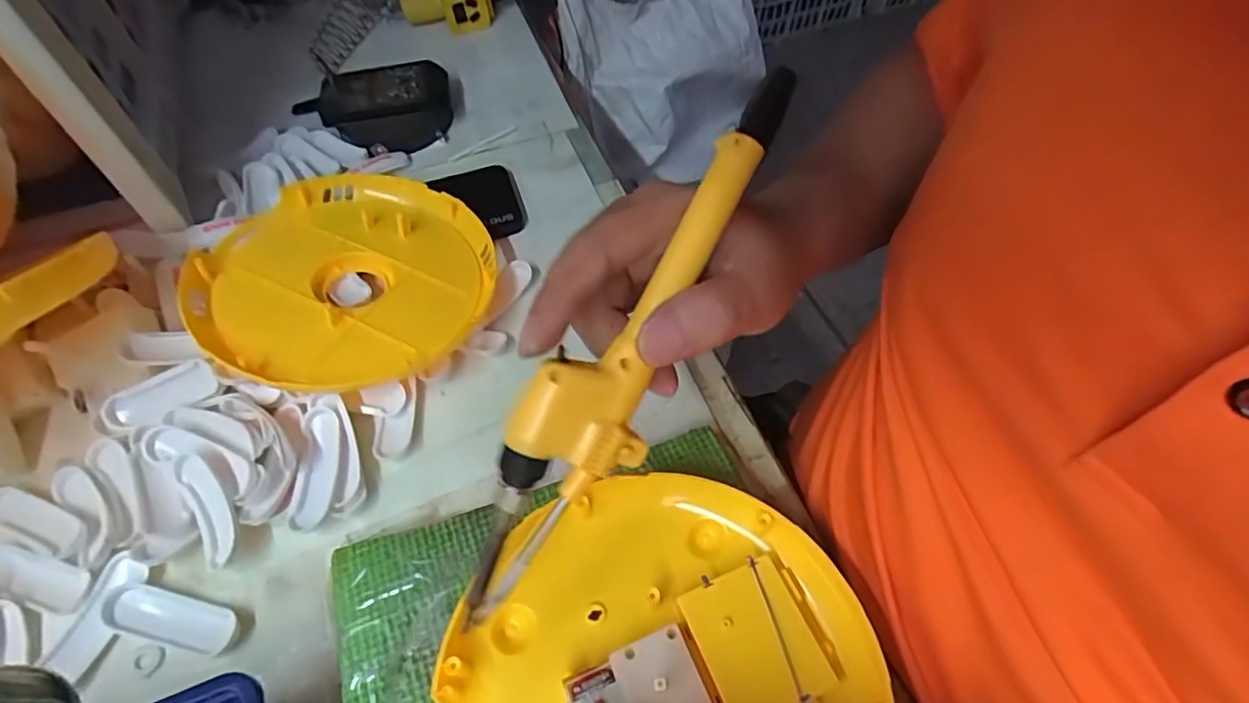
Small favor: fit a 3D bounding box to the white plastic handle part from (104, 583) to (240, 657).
[{"bbox_3d":[-0.228,0.135,0.296,0.067,0.010,0.021,11,56,7],"label":"white plastic handle part"}]

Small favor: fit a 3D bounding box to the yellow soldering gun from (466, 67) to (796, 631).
[{"bbox_3d":[0.002,-0.002,0.218,0.038,0.031,0.230,31,88,19],"label":"yellow soldering gun"}]

